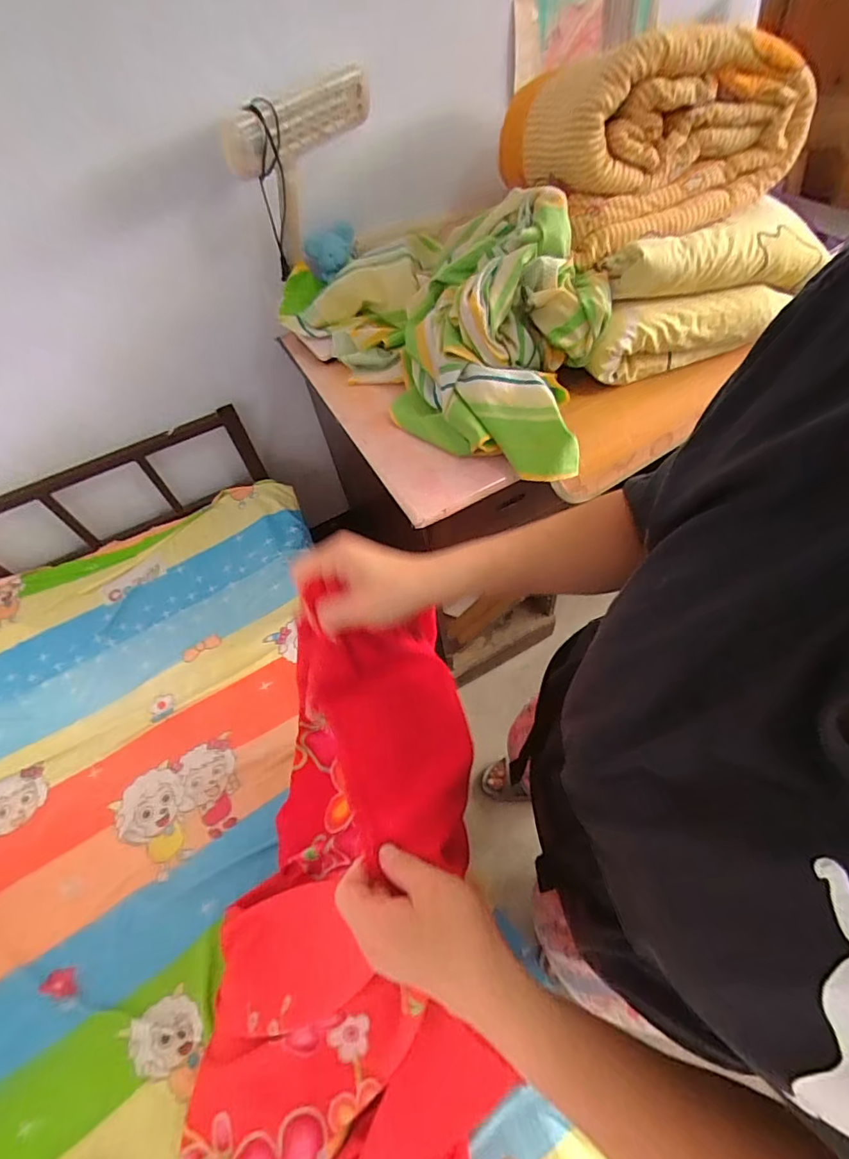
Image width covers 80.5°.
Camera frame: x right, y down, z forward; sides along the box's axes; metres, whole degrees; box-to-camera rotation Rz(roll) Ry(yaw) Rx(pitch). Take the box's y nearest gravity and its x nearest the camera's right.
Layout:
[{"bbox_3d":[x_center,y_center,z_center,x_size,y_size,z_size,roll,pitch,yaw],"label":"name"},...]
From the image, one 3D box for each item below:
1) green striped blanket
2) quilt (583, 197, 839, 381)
[{"bbox_3d":[0.029,-0.487,0.912,0.328,0.260,0.726,-35,61,-15],"label":"green striped blanket"},{"bbox_3d":[0.465,-0.497,0.858,0.407,0.180,0.170,-18,58,-5],"label":"quilt"}]

